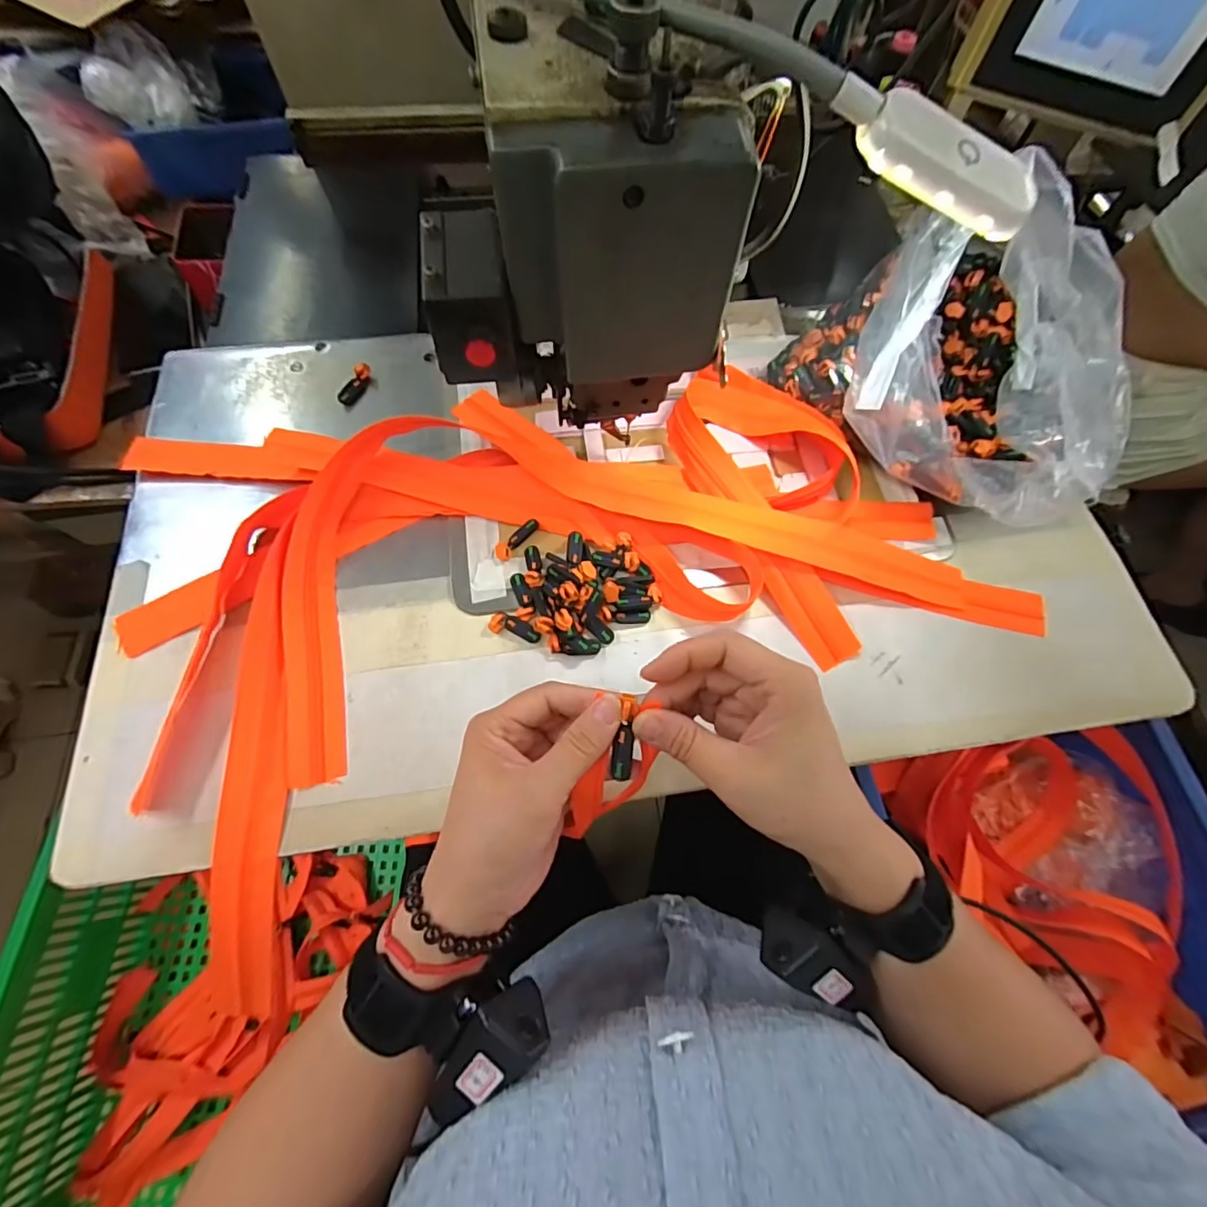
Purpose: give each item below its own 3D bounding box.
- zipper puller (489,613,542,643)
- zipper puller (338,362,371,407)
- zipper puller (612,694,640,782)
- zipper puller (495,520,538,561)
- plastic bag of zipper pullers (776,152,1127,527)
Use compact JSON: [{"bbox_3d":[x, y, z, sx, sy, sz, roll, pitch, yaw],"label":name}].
[{"bbox_3d":[-0.060,0.017,0.365,0.035,0.008,0.012,17,67,4],"label":"zipper puller"},{"bbox_3d":[-0.207,-0.183,0.447,0.012,0.012,0.038,26,83,8],"label":"zipper puller"},{"bbox_3d":[0.011,0.067,0.268,0.010,0.006,0.042,9,84,1],"label":"zipper puller"},{"bbox_3d":[-0.064,-0.048,0.390,0.012,0.006,0.039,38,70,13],"label":"zipper puller"},{"bbox_3d":[0.245,-0.159,0.342,0.160,0.138,0.213,-18,69,-10],"label":"plastic bag of zipper pullers"}]

